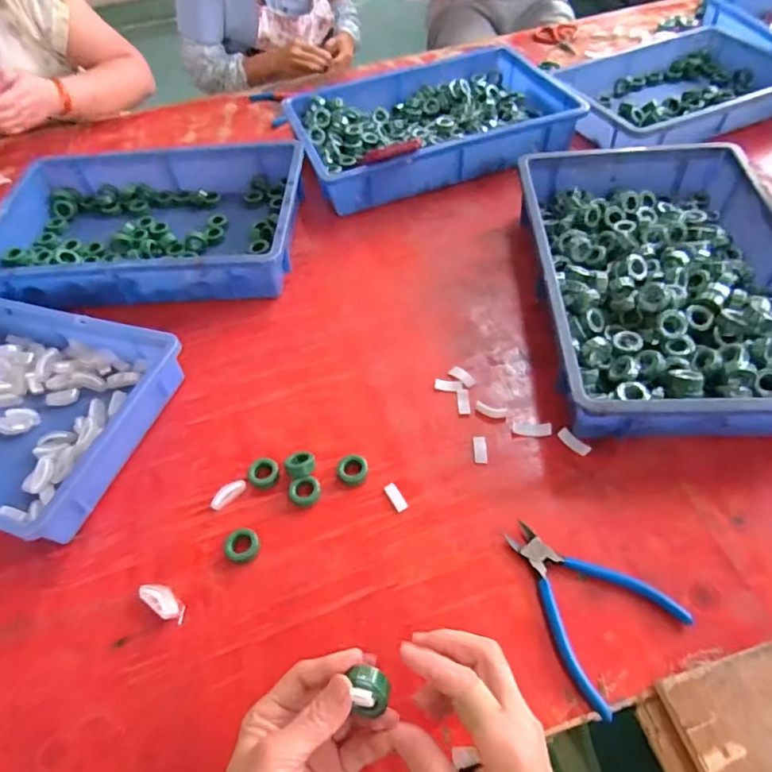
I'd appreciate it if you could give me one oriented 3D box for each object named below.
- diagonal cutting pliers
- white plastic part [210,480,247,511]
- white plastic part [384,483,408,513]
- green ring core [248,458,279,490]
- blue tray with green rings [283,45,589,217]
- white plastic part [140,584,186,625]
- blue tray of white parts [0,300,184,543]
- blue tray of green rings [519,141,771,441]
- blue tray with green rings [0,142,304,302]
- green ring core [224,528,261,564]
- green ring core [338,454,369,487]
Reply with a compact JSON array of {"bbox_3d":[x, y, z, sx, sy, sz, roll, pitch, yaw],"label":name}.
[{"bbox_3d":[0.161,0.176,0.437,0.109,0.006,0.140,-34,57,-19],"label":"diagonal cutting pliers"},{"bbox_3d":[-0.158,0.107,0.517,0.038,0.004,0.016,-40,59,-23],"label":"white plastic part"},{"bbox_3d":[0.010,0.108,0.508,0.012,0.004,0.030,-28,55,-15],"label":"white plastic part"},{"bbox_3d":[-0.124,0.088,0.524,0.029,0.007,0.030,-3,52,4],"label":"green ring core"},{"bbox_3d":[0.076,-0.449,0.876,0.443,0.073,0.301,-19,53,-8],"label":"blue tray with green rings"},{"bbox_3d":[-0.197,0.191,0.458,0.048,0.008,0.020,26,59,23],"label":"white plastic part"},{"bbox_3d":[-0.438,0.015,0.583,0.365,0.060,0.234,14,55,16],"label":"blue tray of white parts"},{"bbox_3d":[0.321,-0.131,0.611,0.280,0.077,0.431,-2,53,4],"label":"blue tray of green rings"},{"bbox_3d":[-0.344,-0.236,0.757,0.440,0.070,0.307,1,53,6],"label":"blue tray with green rings"},{"bbox_3d":[-0.134,0.150,0.485,0.031,0.009,0.032,-3,52,4],"label":"green ring core"},{"bbox_3d":[-0.034,0.084,0.523,0.029,0.009,0.031,3,53,8],"label":"green ring core"}]

